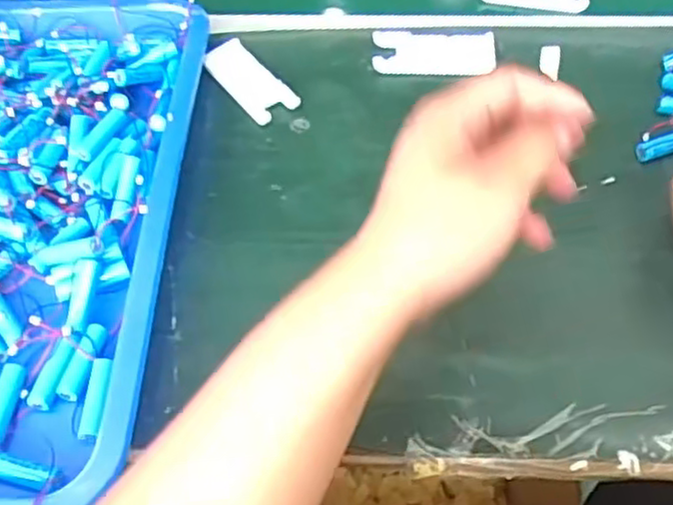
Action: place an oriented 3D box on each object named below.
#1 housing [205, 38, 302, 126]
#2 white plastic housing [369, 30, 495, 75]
[{"bbox_3d":[-0.077,-0.149,0.608,0.043,0.006,0.101,-34,61,-20],"label":"housing"},{"bbox_3d":[0.085,-0.174,0.613,0.104,0.009,0.048,3,55,3],"label":"white plastic housing"}]

